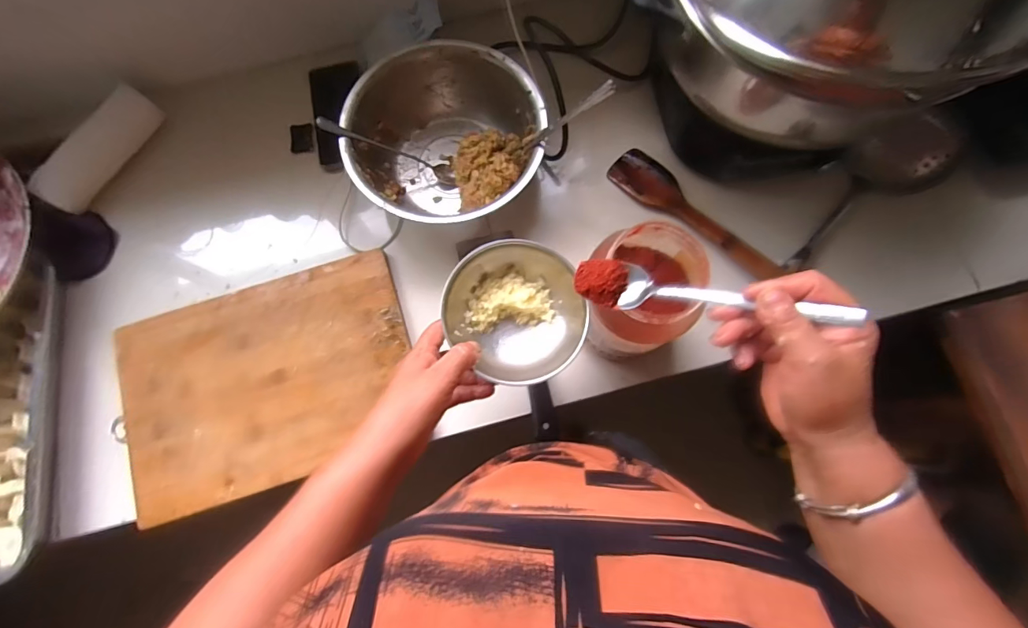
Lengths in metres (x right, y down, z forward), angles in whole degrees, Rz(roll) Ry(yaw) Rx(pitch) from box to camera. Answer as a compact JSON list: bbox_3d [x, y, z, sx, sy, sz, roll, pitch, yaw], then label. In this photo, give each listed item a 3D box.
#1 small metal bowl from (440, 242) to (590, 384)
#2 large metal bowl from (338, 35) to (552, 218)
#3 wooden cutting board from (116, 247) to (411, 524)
[{"bbox_3d":[0.004,-0.001,0.431,0.132,0.058,0.130,0,79,1],"label":"small metal bowl"},{"bbox_3d":[-0.087,-0.220,0.588,0.236,0.098,0.230,0,79,1],"label":"large metal bowl"},{"bbox_3d":[-0.304,0.084,0.555,0.348,0.013,0.247,-17,79,-3],"label":"wooden cutting board"}]

